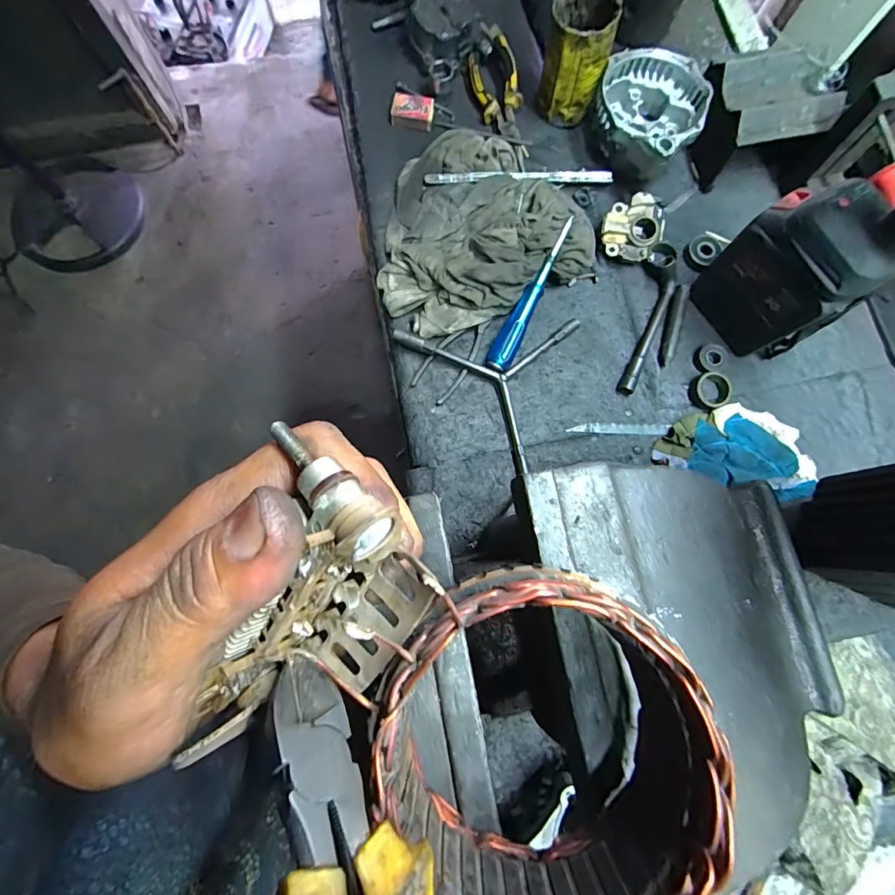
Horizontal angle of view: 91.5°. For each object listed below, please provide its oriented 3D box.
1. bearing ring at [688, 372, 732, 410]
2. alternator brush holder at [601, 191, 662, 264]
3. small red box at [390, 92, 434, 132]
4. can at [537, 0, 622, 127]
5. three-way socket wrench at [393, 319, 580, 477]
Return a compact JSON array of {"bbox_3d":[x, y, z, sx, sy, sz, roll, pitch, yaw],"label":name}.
[{"bbox_3d":[0.297,-0.064,0.493,0.040,0.018,0.040,0,79,-1],"label":"bearing ring"},{"bbox_3d":[0.221,-0.261,0.524,0.067,0.038,0.072,0,79,-1],"label":"alternator brush holder"},{"bbox_3d":[-0.046,-0.441,0.573,0.057,0.016,0.040,15,79,2],"label":"small red box"},{"bbox_3d":[0.150,-0.464,0.517,0.073,0.107,0.075,7,79,0],"label":"can"},{"bbox_3d":[0.075,-0.105,0.497,0.173,0.025,0.209,-43,83,-9],"label":"three-way socket wrench"}]

